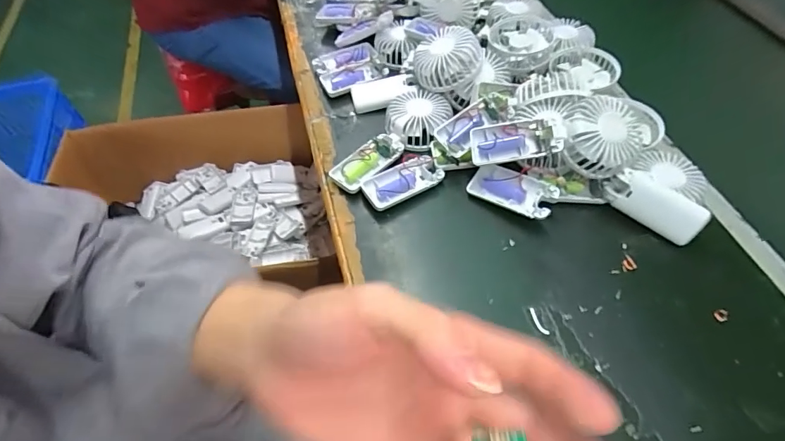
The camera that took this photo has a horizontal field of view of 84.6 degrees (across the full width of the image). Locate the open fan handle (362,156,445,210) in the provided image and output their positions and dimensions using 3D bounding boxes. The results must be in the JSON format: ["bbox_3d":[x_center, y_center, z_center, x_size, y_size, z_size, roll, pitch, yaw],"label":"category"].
[{"bbox_3d":[0.013,-0.044,0.506,0.092,0.017,0.044,-23,58,-12],"label":"open fan handle"}]

